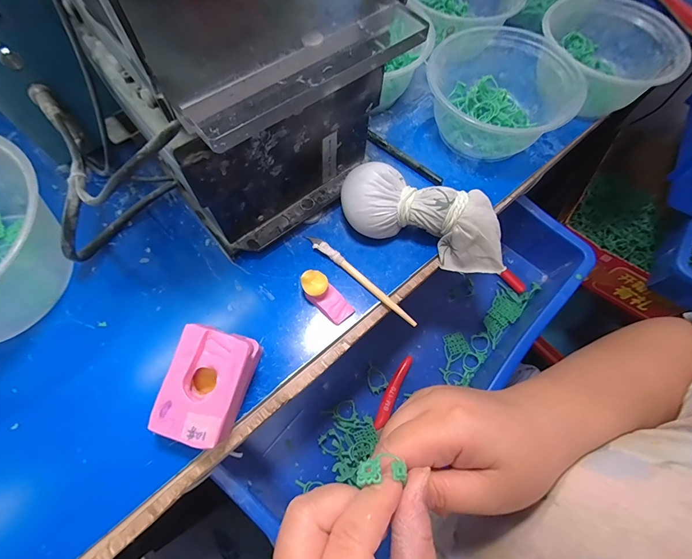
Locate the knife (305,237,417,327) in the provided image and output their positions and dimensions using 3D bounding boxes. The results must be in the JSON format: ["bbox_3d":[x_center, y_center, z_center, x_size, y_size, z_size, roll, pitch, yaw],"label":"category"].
[{"bbox_3d":[0.011,0.000,0.283,0.115,0.008,0.010,42,72,14],"label":"knife"}]

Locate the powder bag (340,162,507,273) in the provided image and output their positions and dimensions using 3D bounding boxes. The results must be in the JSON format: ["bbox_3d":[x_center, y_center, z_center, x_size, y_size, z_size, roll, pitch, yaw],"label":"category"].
[{"bbox_3d":[0.068,-0.052,0.283,0.146,0.048,0.054,15,68,4],"label":"powder bag"}]

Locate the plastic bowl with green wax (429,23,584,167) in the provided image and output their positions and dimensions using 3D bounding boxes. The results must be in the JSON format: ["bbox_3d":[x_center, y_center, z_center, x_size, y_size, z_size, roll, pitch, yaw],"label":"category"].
[{"bbox_3d":[0.143,-0.177,0.332,0.139,0.063,0.119,32,70,10],"label":"plastic bowl with green wax"}]

